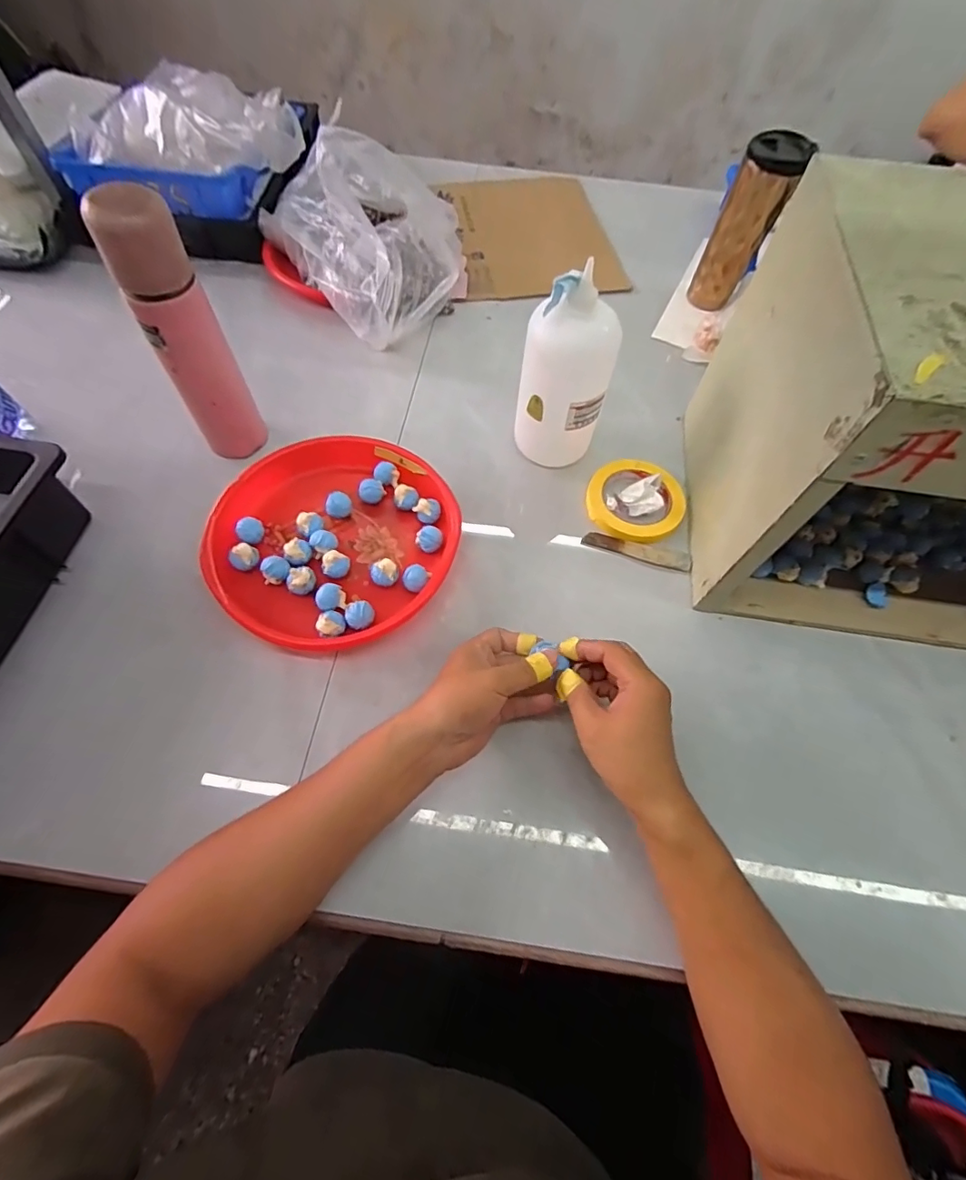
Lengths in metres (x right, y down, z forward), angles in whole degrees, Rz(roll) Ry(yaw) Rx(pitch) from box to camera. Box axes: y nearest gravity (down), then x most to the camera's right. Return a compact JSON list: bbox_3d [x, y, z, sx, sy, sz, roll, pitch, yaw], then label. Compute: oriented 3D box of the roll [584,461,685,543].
[{"bbox_3d":[0.175,-0.103,0.583,0.108,0.011,0.102,1,63,-2],"label":"roll"}]

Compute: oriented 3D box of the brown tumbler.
[{"bbox_3d":[0.346,-0.478,0.680,0.076,0.185,0.079,29,67,13],"label":"brown tumbler"}]

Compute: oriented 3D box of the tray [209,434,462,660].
[{"bbox_3d":[-0.152,-0.054,0.537,0.243,0.037,0.237,2,64,-3],"label":"tray"}]

